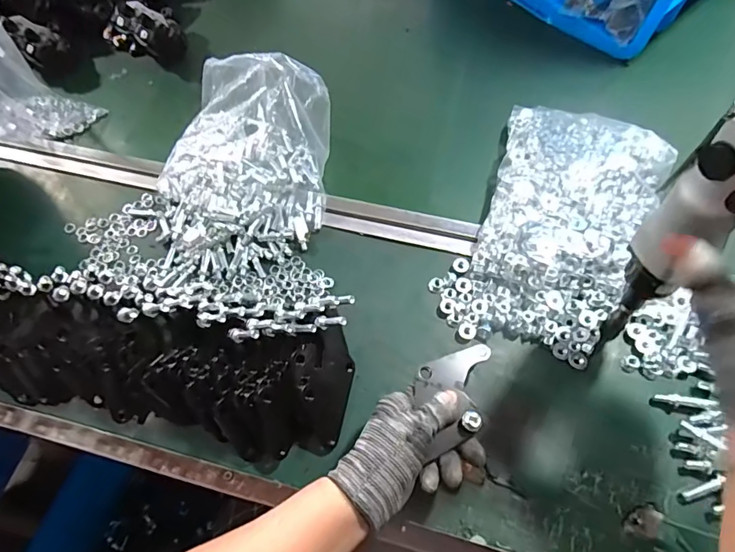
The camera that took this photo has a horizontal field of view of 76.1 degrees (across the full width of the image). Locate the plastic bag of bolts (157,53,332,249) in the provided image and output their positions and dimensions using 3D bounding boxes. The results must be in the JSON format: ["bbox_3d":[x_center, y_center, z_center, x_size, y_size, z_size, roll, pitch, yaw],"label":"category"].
[{"bbox_3d":[-0.135,-0.153,0.531,0.197,0.084,0.189,15,65,10],"label":"plastic bag of bolts"}]

